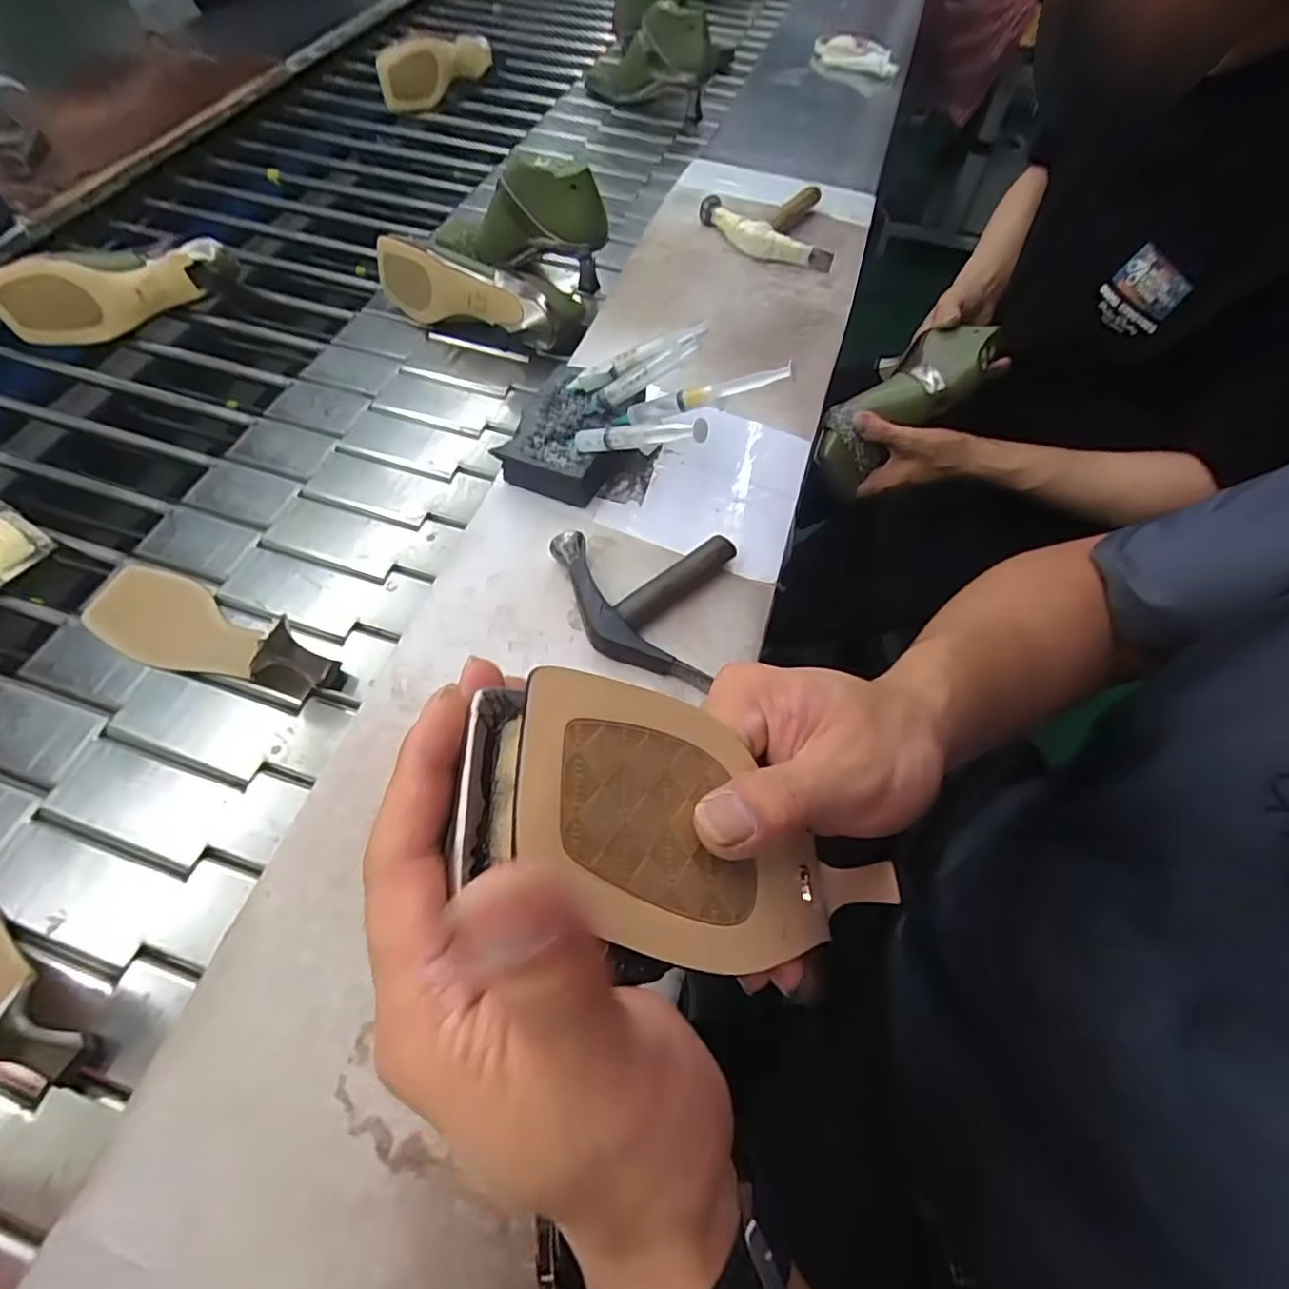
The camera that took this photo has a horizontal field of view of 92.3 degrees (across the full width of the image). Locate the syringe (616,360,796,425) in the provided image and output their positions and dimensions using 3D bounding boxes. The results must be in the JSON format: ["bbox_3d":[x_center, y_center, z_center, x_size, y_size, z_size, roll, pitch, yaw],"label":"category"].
[{"bbox_3d":[0.042,-0.192,0.477,0.146,0.016,0.015,-4,55,30],"label":"syringe"}]

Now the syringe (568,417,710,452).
[{"bbox_3d":[-0.011,-0.154,0.457,0.141,0.017,0.012,13,54,43],"label":"syringe"}]

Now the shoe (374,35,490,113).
[{"bbox_3d":[-0.325,-0.909,0.982,0.184,0.083,0.057,-26,64,-16],"label":"shoe"}]

